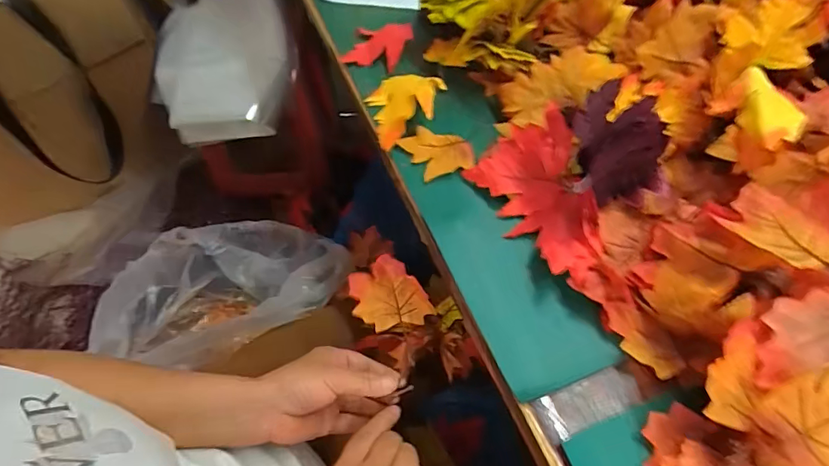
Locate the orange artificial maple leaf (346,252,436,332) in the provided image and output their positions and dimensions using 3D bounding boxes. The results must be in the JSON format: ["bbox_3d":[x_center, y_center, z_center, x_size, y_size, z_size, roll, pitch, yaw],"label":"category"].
[{"bbox_3d":[-0.026,0.068,0.445,0.066,0.016,0.081,-33,103,13],"label":"orange artificial maple leaf"}]

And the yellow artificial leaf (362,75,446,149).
[{"bbox_3d":[-0.011,-0.148,0.476,0.078,0.041,0.095,-14,60,-8],"label":"yellow artificial leaf"}]

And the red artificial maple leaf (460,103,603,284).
[{"bbox_3d":[0.109,-0.031,0.404,0.056,0.098,0.152,-10,82,-34],"label":"red artificial maple leaf"}]

